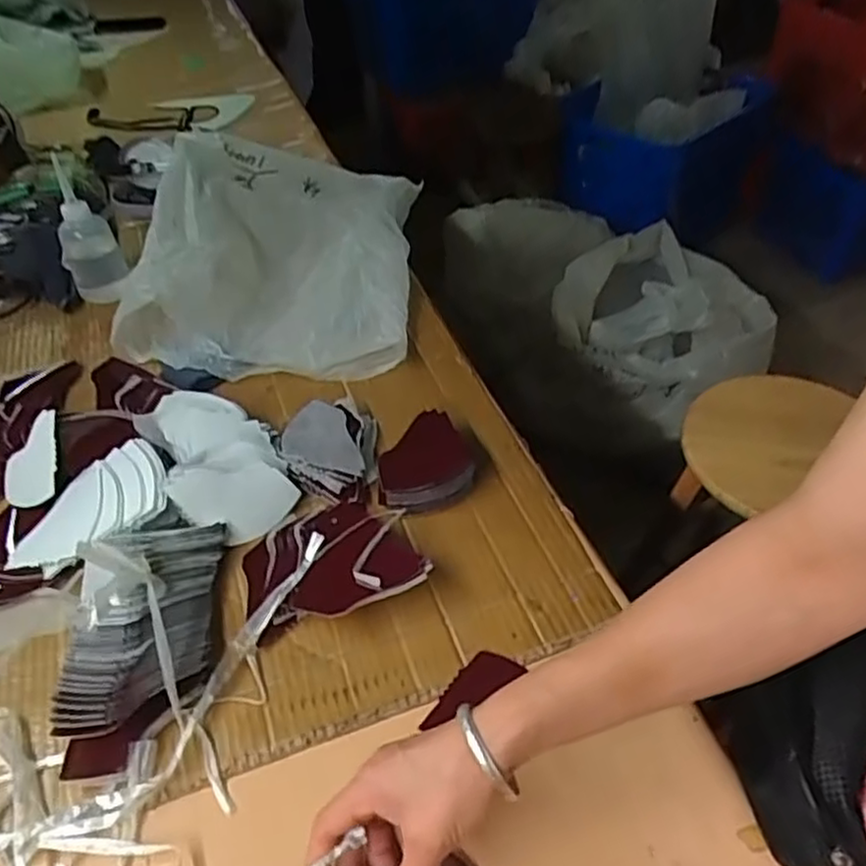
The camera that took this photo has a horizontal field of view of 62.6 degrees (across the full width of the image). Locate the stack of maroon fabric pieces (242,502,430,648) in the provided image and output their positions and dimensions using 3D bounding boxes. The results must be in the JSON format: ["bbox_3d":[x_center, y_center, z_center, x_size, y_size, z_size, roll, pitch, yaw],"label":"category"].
[{"bbox_3d":[-0.087,0.103,0.581,0.133,0.035,0.120,-19,47,-15],"label":"stack of maroon fabric pieces"}]

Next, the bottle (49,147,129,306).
[{"bbox_3d":[-0.407,-0.229,0.833,0.067,0.170,0.059,-22,48,-20],"label":"bottle"}]

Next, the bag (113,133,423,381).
[{"bbox_3d":[-0.191,-0.249,0.892,0.321,0.099,0.449,-1,44,1],"label":"bag"}]

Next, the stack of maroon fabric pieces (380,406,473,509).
[{"bbox_3d":[-0.007,0.026,0.651,0.083,0.035,0.093,-4,45,-2],"label":"stack of maroon fabric pieces"}]

